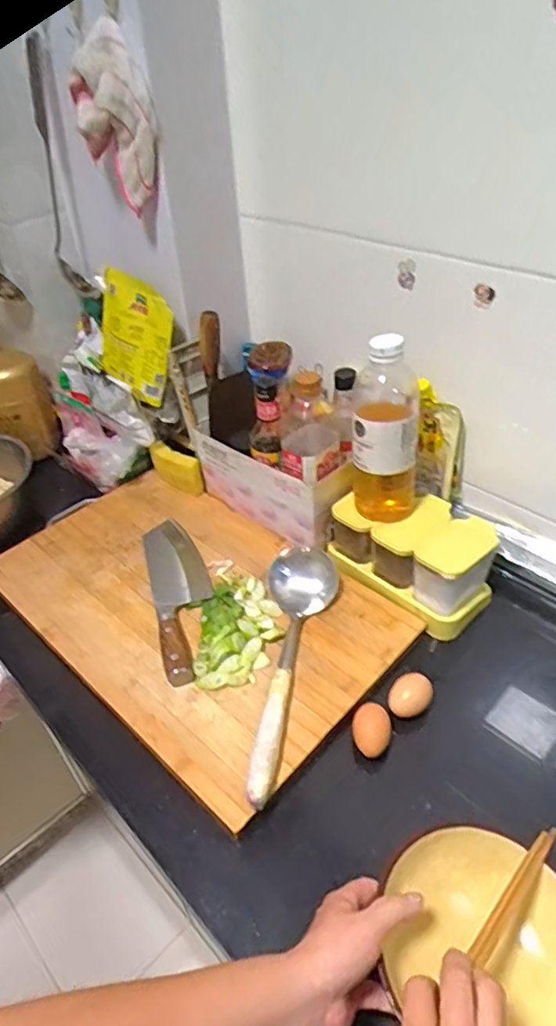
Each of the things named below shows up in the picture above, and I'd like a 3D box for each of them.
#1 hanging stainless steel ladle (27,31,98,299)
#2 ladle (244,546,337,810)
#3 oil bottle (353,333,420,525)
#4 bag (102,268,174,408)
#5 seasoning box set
[{"bbox_3d":[-0.333,-0.496,0.894,0.067,0.361,0.096,-16,41,-13],"label":"hanging stainless steel ladle"},{"bbox_3d":[0.023,0.166,0.672,0.090,0.055,0.302,0,40,5],"label":"ladle"},{"bbox_3d":[0.136,-0.104,0.743,0.087,0.233,0.091,2,41,8],"label":"oil bottle"},{"bbox_3d":[-0.225,-0.275,0.927,0.143,0.173,0.041,36,32,27],"label":"bag"},{"bbox_3d":[0.181,0.048,0.796,0.213,0.094,0.126,31,51,34],"label":"seasoning box set"}]

